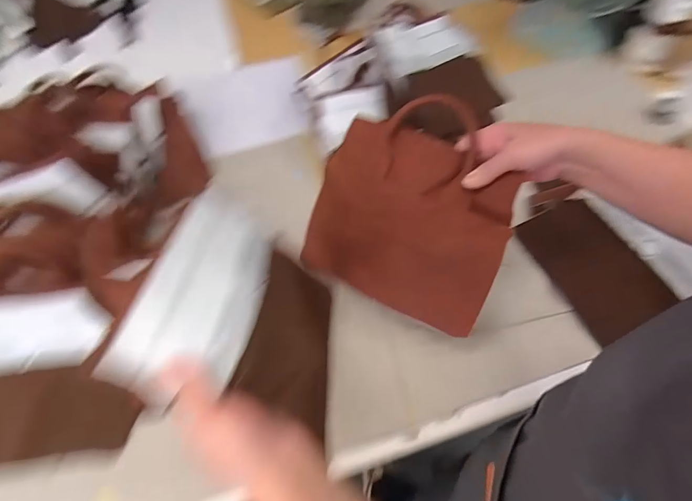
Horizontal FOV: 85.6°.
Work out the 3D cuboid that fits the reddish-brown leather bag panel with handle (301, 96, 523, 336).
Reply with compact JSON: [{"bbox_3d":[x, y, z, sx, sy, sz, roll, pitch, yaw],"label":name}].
[{"bbox_3d":[0.076,-0.051,0.461,0.236,0.027,0.249,20,103,16],"label":"reddish-brown leather bag panel with handle"}]

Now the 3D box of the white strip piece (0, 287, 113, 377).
[{"bbox_3d":[-0.411,0.104,0.457,0.226,0.097,0.014,-11,24,-3],"label":"white strip piece"}]

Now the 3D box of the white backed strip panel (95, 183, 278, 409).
[{"bbox_3d":[-0.123,0.024,0.350,0.093,0.031,0.232,29,40,-20],"label":"white backed strip panel"}]

